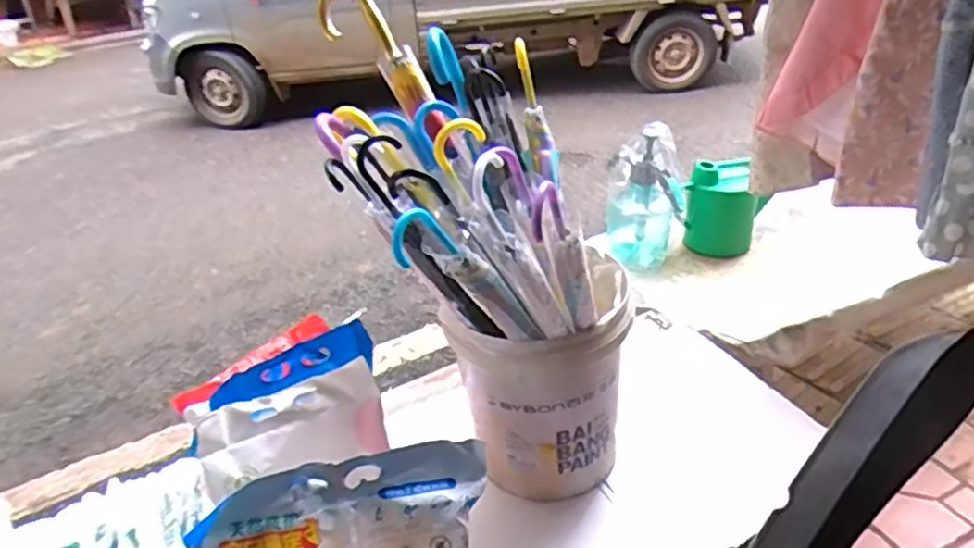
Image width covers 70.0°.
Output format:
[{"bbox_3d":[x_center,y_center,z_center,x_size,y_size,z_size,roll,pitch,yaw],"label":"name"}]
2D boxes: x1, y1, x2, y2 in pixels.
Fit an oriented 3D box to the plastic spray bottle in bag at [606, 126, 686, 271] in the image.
[{"bbox_3d":[0.402,-0.196,1.764,0.196,0.337,0.142,4,34,13],"label":"plastic spray bottle in bag"}]

